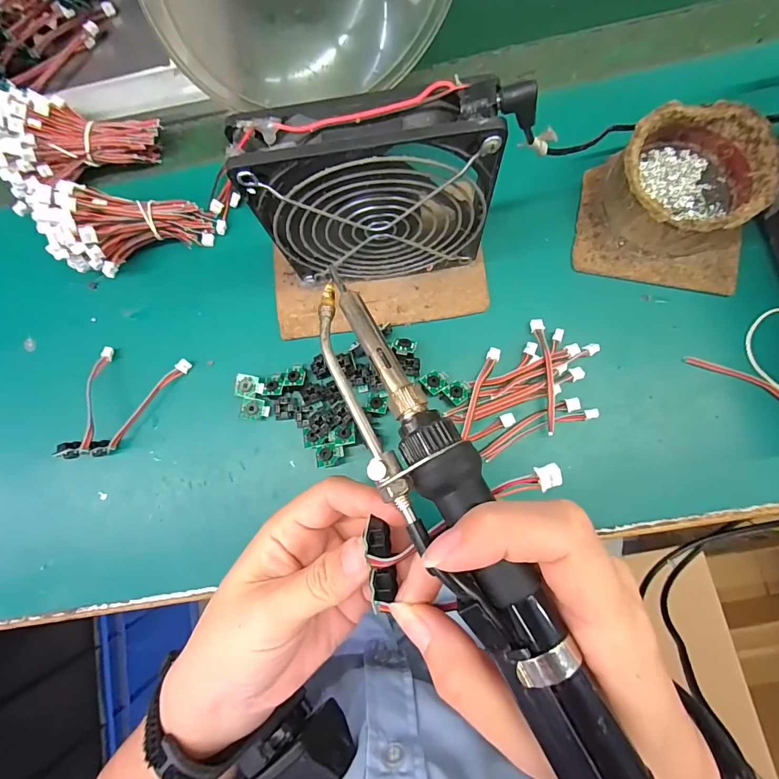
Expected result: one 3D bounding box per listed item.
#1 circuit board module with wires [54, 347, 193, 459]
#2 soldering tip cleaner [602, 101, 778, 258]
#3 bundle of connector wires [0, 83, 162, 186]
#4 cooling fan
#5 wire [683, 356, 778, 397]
[{"bbox_3d":[-0.180,0.011,0.278,0.065,0.029,0.075,10,83,7],"label":"circuit board module with wires"},{"bbox_3d":[0.185,-0.130,0.259,0.084,0.041,0.084,-1,82,5],"label":"soldering tip cleaner"},{"bbox_3d":[-0.226,-0.183,0.296,0.111,0.030,0.053,-8,81,-12],"label":"bundle of connector wires"},{"bbox_3d":[-0.002,-0.098,0.228,0.122,0.128,0.027,-5,82,5],"label":"cooling fan"},{"bbox_3d":[0.222,-0.005,0.255,0.074,0.009,0.011,32,86,9],"label":"wire"}]

